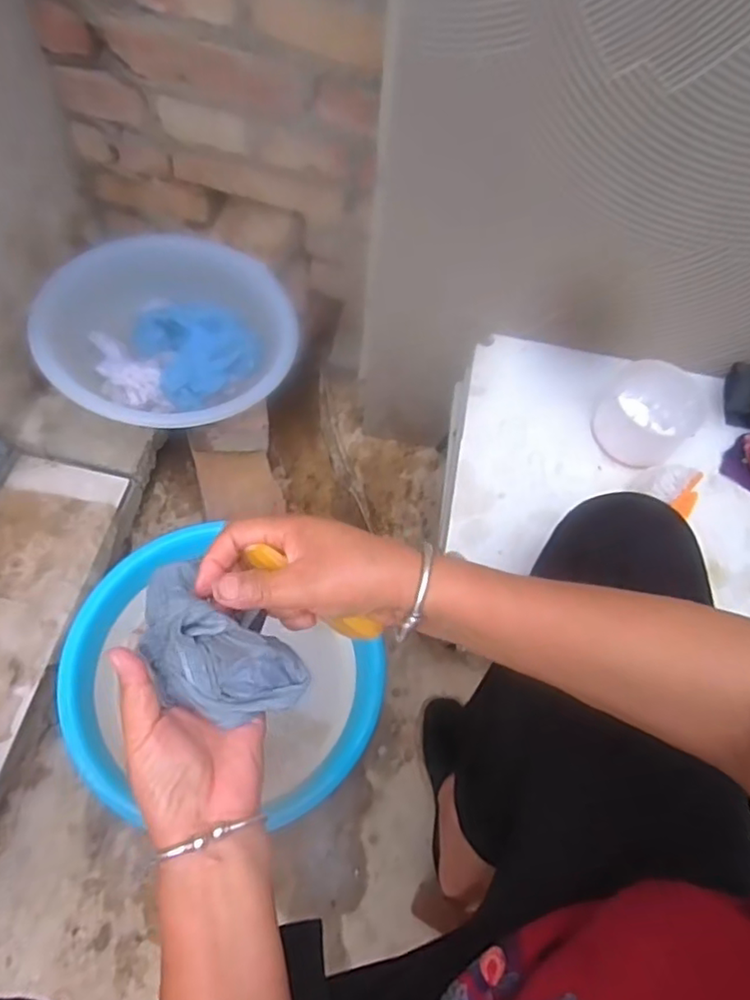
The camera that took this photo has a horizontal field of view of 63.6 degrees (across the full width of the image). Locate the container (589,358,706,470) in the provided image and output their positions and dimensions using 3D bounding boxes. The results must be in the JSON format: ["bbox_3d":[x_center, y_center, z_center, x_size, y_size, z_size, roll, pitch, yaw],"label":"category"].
[{"bbox_3d":[0.319,-0.103,0.712,0.108,0.065,0.107,4,63,-8],"label":"container"}]

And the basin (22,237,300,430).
[{"bbox_3d":[-0.275,-0.232,0.823,0.332,0.113,0.302,-9,65,-14],"label":"basin"}]

